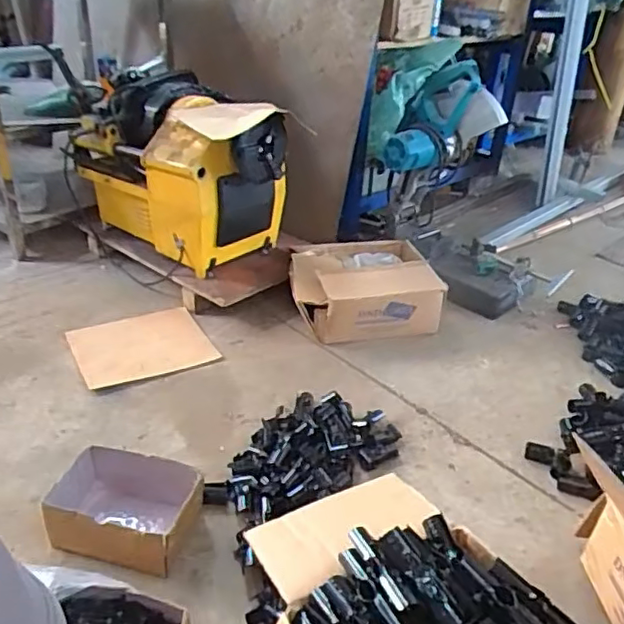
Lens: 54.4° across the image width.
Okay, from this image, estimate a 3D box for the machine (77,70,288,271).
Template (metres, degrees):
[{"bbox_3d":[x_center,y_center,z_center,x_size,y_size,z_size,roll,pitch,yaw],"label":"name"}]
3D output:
[{"bbox_3d":[-0.364,-0.383,1.645,0.299,0.398,0.617,-22,39,-37],"label":"machine"}]

